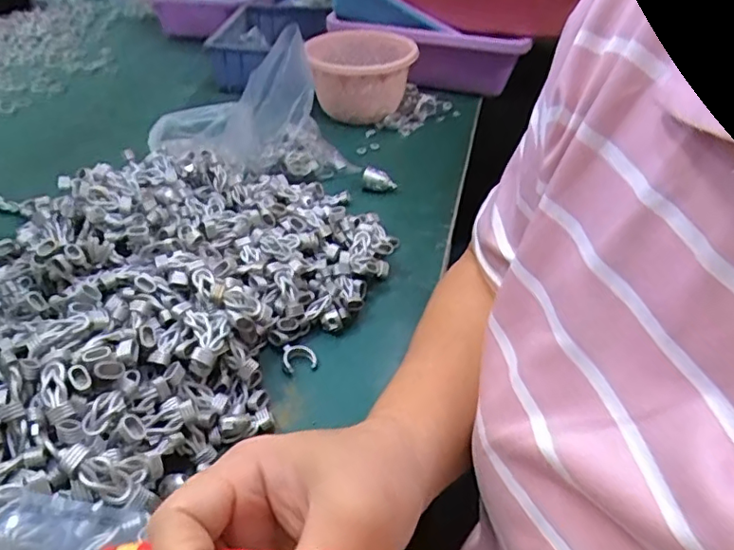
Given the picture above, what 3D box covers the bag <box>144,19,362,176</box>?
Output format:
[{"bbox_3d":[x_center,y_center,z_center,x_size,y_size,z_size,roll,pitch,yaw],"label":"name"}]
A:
[{"bbox_3d":[-0.125,-0.176,0.625,0.205,0.153,0.080,-5,38,-8],"label":"bag"}]

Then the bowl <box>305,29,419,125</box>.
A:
[{"bbox_3d":[-0.007,-0.248,0.753,0.126,0.091,0.154,7,38,8],"label":"bowl"}]

